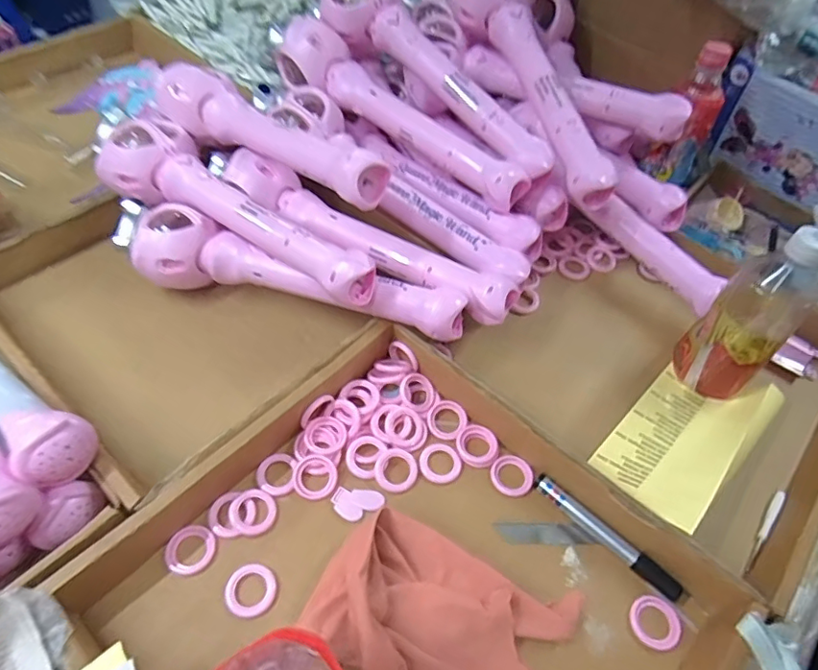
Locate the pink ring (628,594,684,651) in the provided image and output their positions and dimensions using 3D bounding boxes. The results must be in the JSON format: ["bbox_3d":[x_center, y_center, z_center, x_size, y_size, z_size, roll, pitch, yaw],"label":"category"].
[{"bbox_3d":[0.190,0.221,0.418,0.037,0.005,0.036,3,53,-4],"label":"pink ring"}]

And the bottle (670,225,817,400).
[{"bbox_3d":[0.316,-0.014,0.501,0.067,0.188,0.071,-36,64,-28],"label":"bottle"}]

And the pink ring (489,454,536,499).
[{"bbox_3d":[0.092,0.127,0.487,0.038,0.010,0.036,3,53,-4],"label":"pink ring"}]

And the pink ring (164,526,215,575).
[{"bbox_3d":[-0.173,0.170,0.431,0.037,0.004,0.037,3,53,-4],"label":"pink ring"}]

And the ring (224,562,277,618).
[{"bbox_3d":[-0.120,0.194,0.415,0.036,0.007,0.037,3,53,-4],"label":"ring"}]

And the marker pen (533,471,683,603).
[{"bbox_3d":[0.163,0.167,0.455,0.135,0.011,0.017,37,58,20],"label":"marker pen"}]

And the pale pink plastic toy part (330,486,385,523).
[{"bbox_3d":[-0.043,0.143,0.460,0.042,0.004,0.027,6,53,-1],"label":"pale pink plastic toy part"}]

